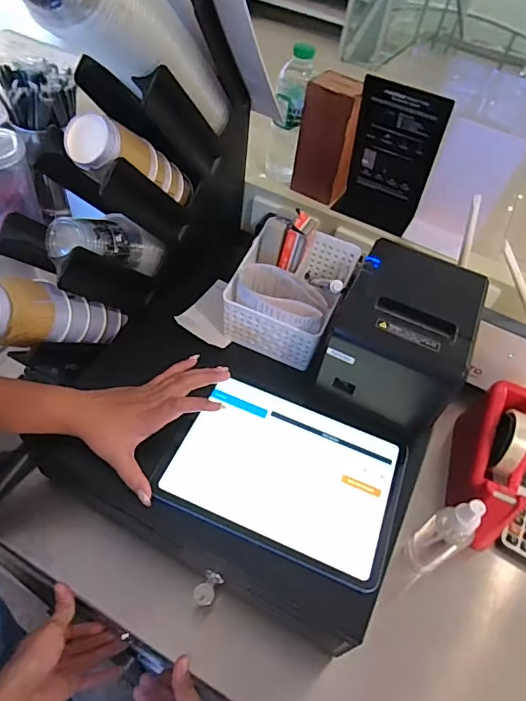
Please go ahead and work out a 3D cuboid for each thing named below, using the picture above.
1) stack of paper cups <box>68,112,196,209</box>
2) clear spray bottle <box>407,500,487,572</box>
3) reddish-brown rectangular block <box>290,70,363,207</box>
[{"bbox_3d":[-0.150,-0.232,0.604,0.063,0.062,0.201,39,15,23],"label":"stack of paper cups"},{"bbox_3d":[0.200,0.208,0.527,0.034,0.157,0.039,-28,59,-24],"label":"clear spray bottle"},{"bbox_3d":[0.100,-0.328,0.736,0.080,0.173,0.061,25,54,14],"label":"reddish-brown rectangular block"}]

